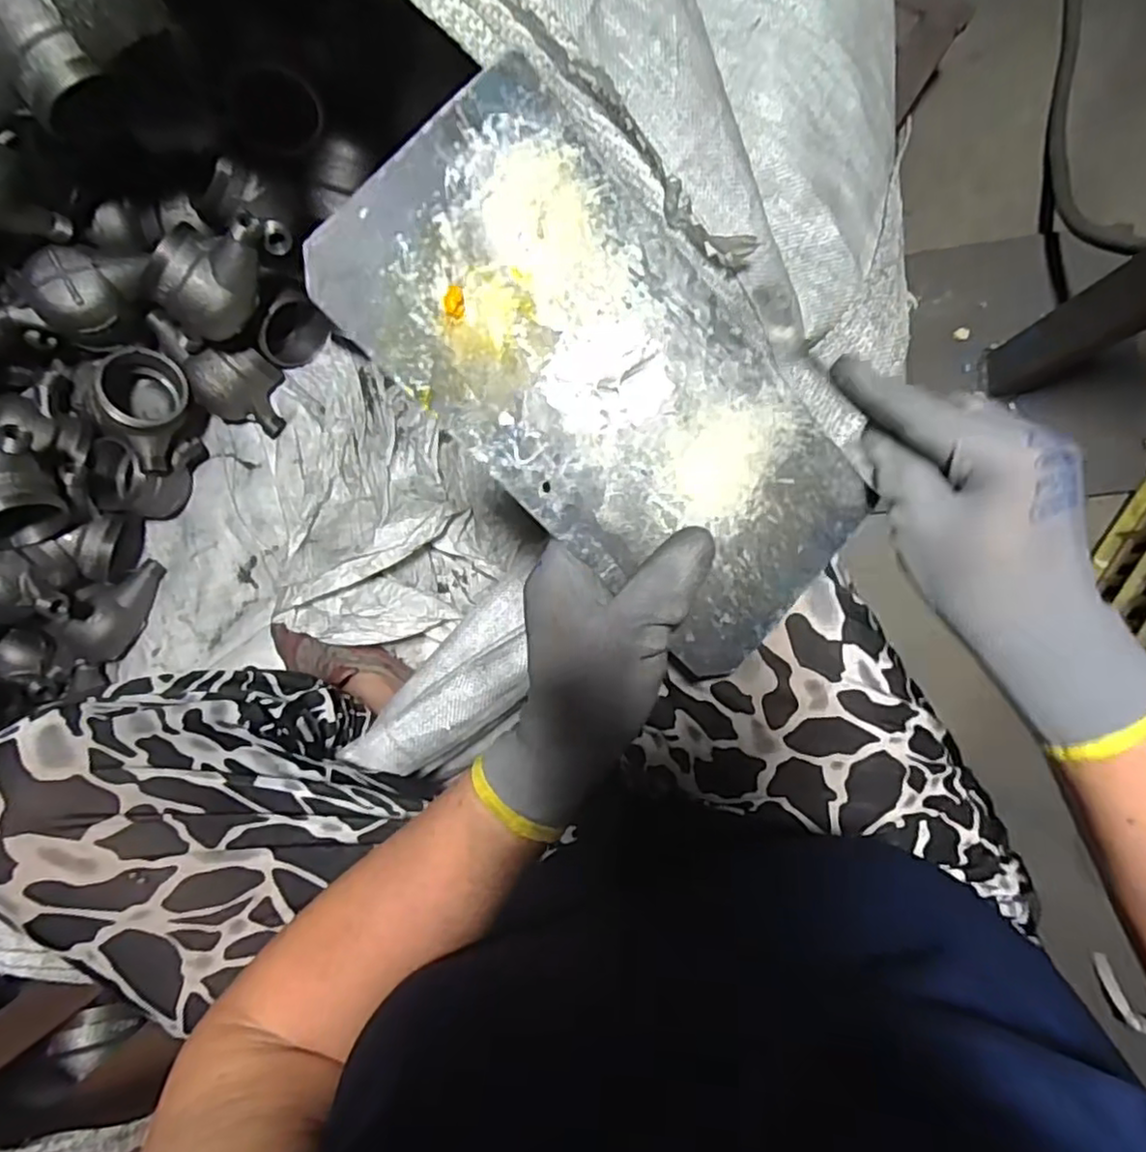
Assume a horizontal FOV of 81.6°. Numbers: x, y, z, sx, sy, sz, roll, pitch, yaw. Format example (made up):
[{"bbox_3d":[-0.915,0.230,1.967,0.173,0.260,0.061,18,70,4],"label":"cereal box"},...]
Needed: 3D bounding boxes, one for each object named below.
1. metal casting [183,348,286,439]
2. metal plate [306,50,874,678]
[{"bbox_3d":[-0.362,-0.201,0.716,0.077,0.070,0.071,10,90,7],"label":"metal casting"},{"bbox_3d":[0.025,-0.074,0.267,0.233,0.004,0.125,43,83,-17],"label":"metal plate"}]

